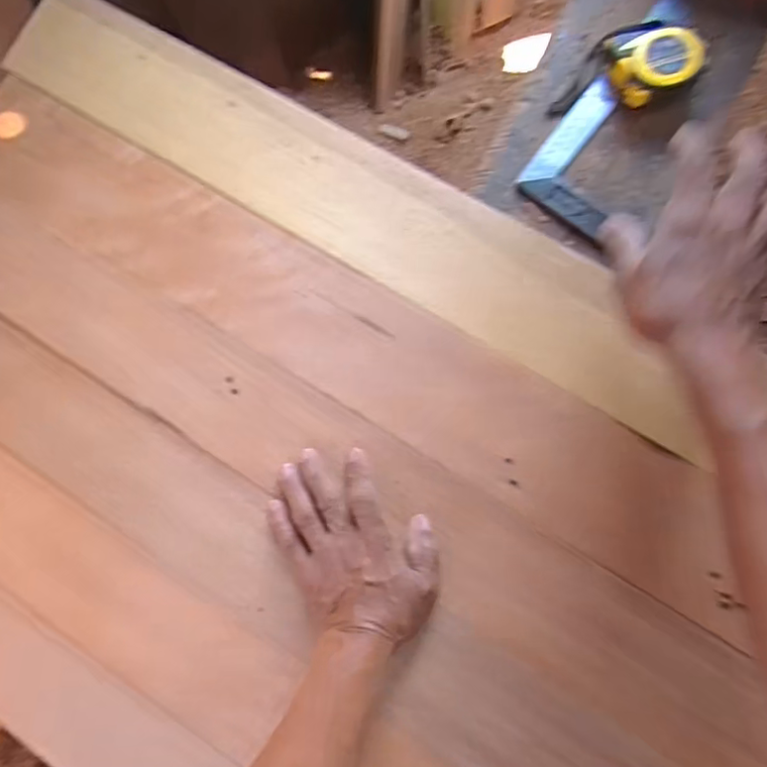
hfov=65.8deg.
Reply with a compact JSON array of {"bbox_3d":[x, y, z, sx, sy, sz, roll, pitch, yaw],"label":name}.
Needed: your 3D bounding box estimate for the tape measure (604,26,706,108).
[{"bbox_3d":[0.239,-0.286,0.529,0.063,0.045,0.064,-1,85,8],"label":"tape measure"}]

